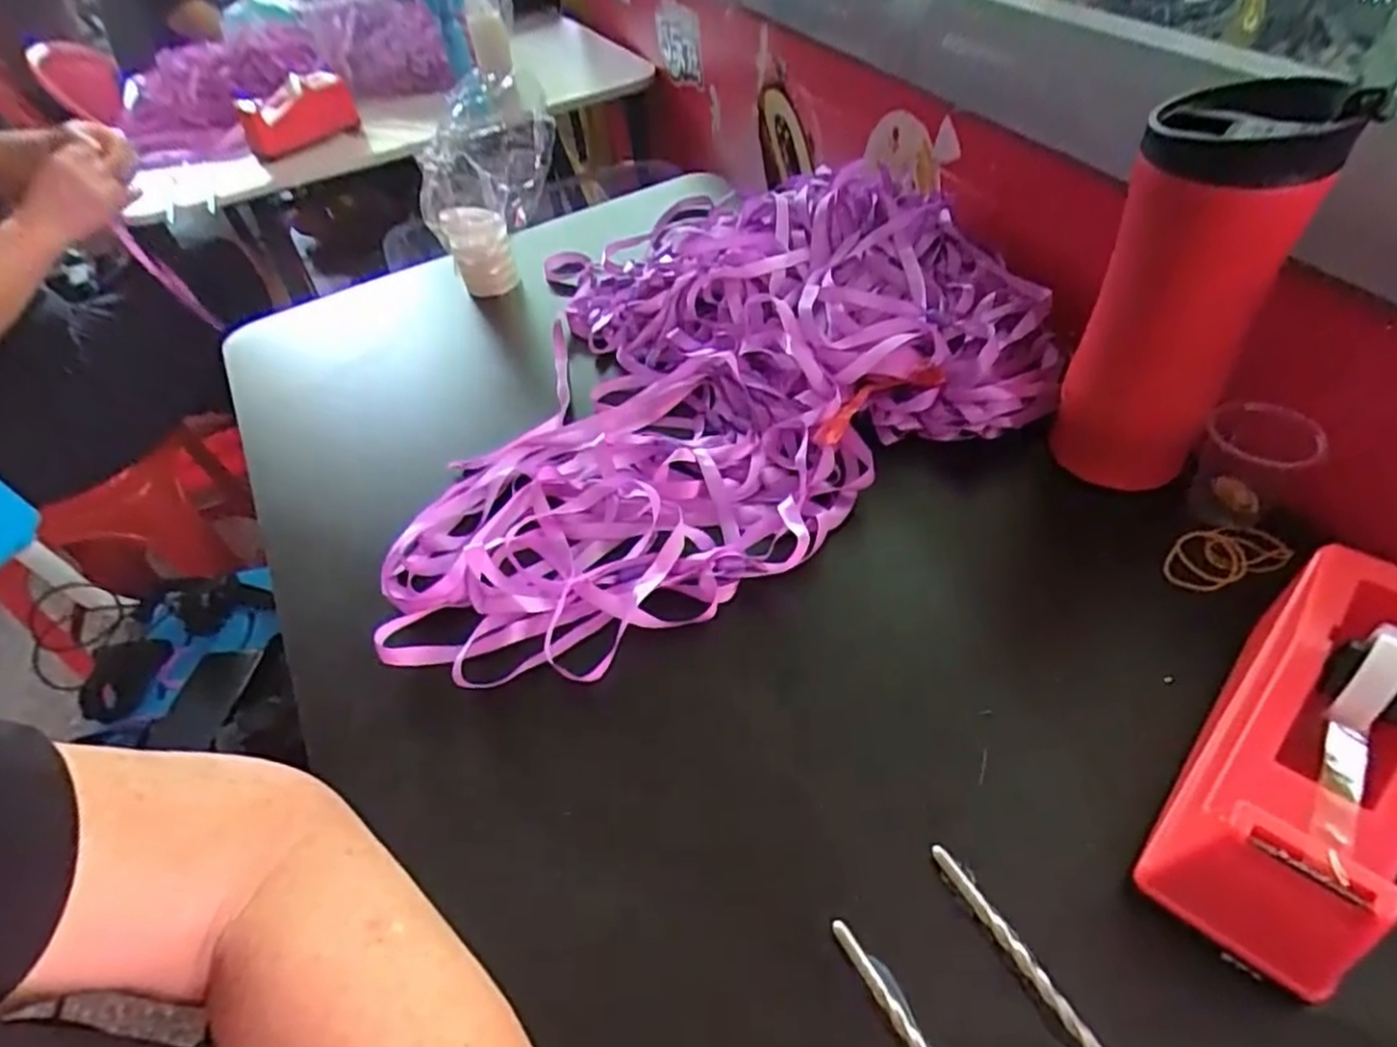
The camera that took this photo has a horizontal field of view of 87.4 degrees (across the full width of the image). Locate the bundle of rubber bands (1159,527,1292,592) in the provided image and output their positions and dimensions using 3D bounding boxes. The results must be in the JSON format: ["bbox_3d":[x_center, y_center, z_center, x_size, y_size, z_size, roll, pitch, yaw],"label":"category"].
[{"bbox_3d":[0.269,0.018,0.377,0.061,0.009,0.031,-19,48,-10],"label":"bundle of rubber bands"}]

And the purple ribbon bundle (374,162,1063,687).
[{"bbox_3d":[-0.022,-0.126,0.511,0.457,0.070,0.414,-24,49,-14],"label":"purple ribbon bundle"}]

